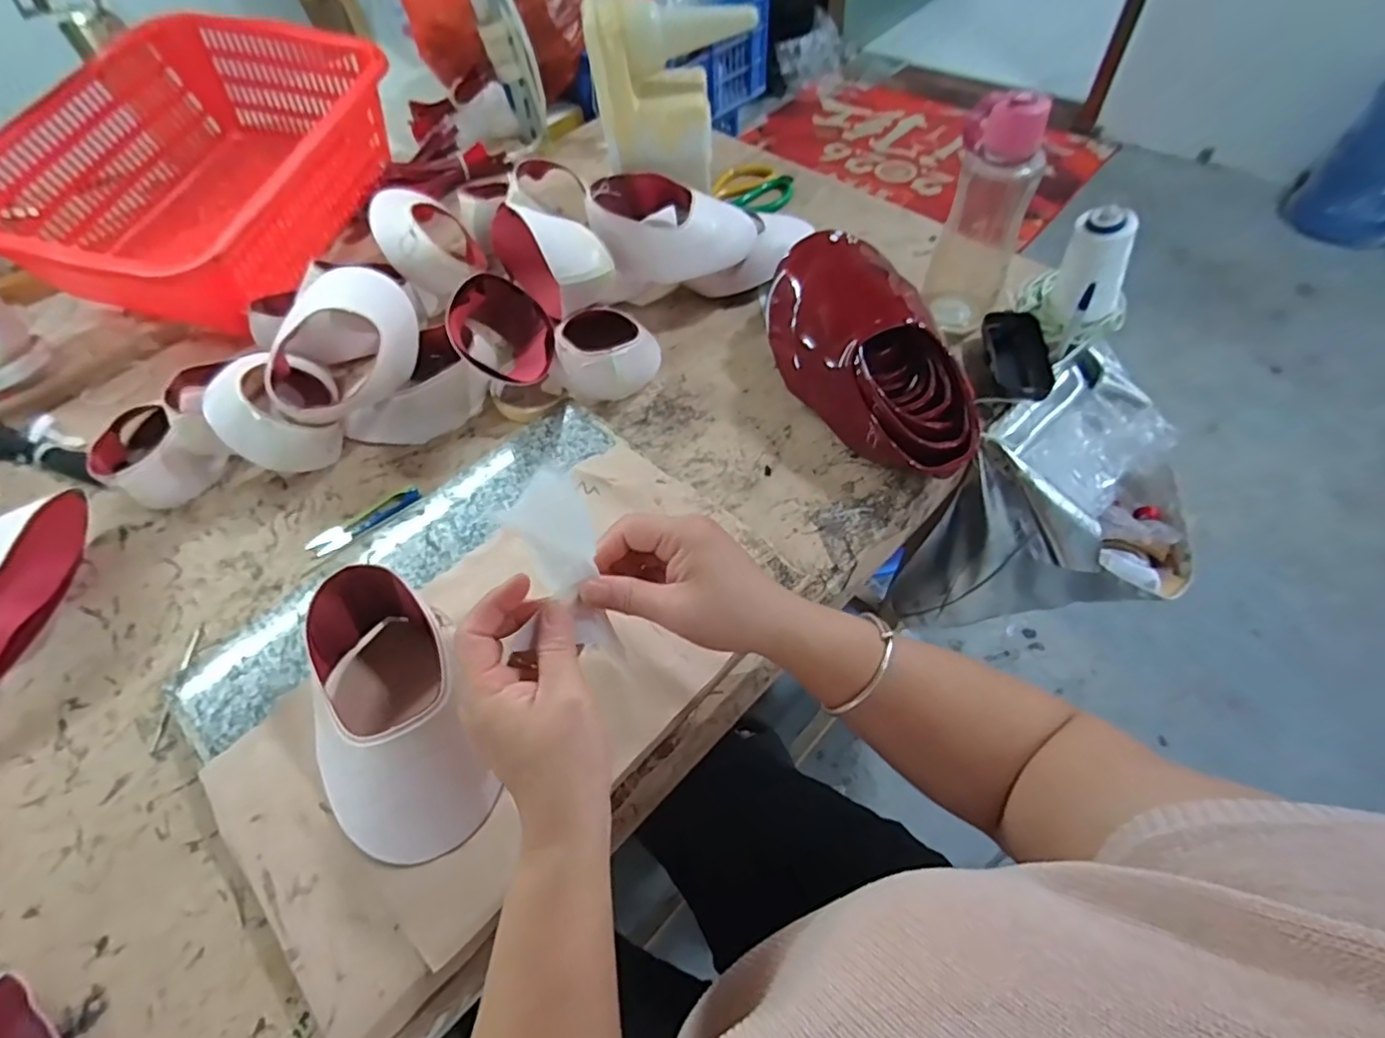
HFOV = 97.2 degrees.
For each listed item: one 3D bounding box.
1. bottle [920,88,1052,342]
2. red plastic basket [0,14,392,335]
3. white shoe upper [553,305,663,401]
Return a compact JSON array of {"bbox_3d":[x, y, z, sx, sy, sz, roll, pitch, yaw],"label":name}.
[{"bbox_3d":[0.269,-0.265,0.575,0.071,0.228,0.067,20,59,17],"label":"bottle"},{"bbox_3d":[-0.586,-0.411,0.729,0.348,0.159,0.441,11,57,12],"label":"red plastic basket"},{"bbox_3d":[-0.090,-0.169,0.612,0.091,0.071,0.100,-2,55,3],"label":"white shoe upper"}]

